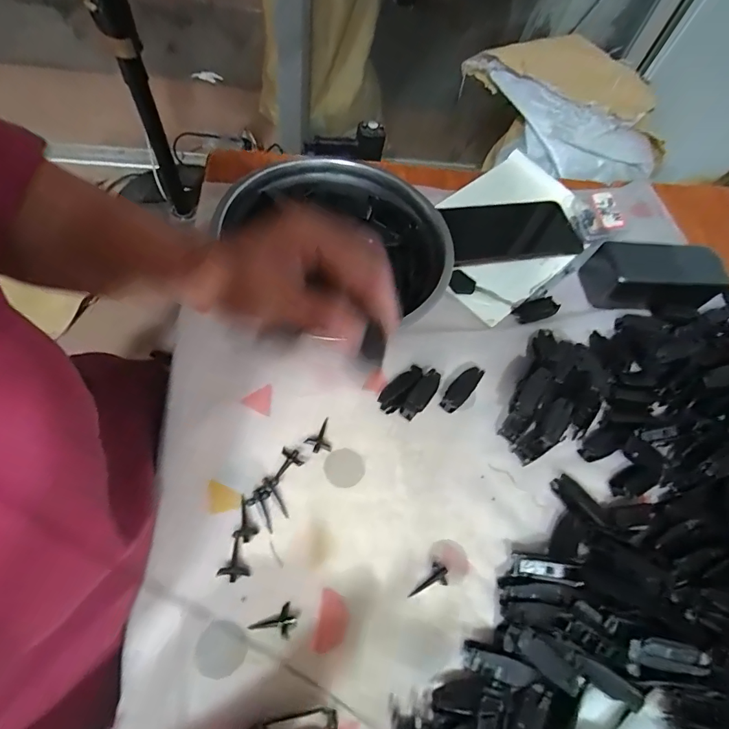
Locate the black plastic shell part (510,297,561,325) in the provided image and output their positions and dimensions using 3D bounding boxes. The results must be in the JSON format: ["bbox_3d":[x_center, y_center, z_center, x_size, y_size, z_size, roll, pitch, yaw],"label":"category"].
[{"bbox_3d":[0.170,-0.055,0.427,0.047,0.004,0.024,-18,66,-17],"label":"black plastic shell part"}]

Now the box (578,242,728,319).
[{"bbox_3d":[0.303,-0.091,0.446,0.127,0.044,0.060,6,61,-6],"label":"box"}]

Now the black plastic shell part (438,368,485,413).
[{"bbox_3d":[0.085,0.021,0.380,0.018,0.013,0.046,39,63,12],"label":"black plastic shell part"}]

